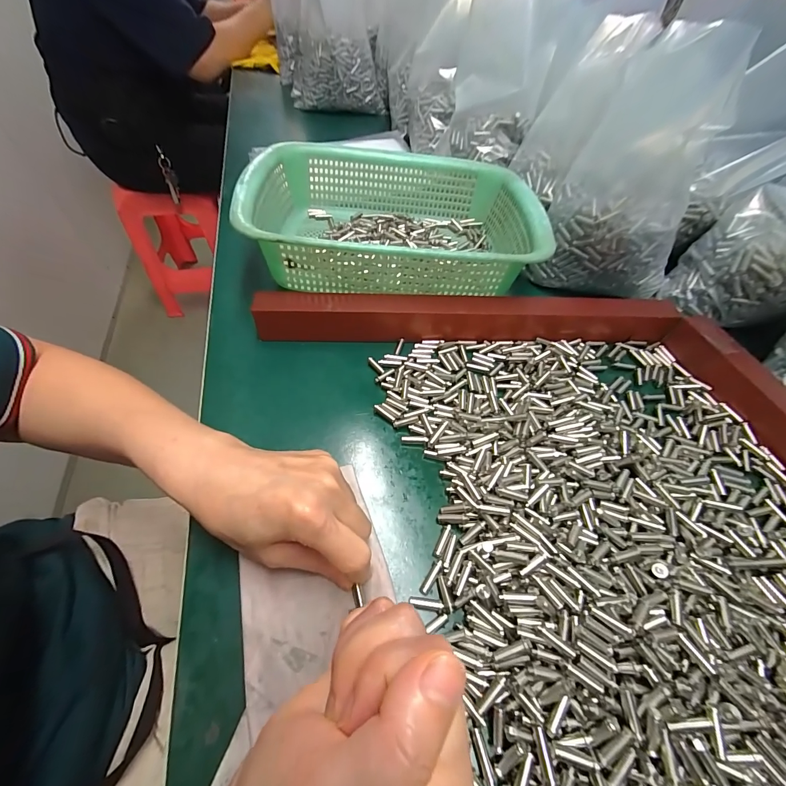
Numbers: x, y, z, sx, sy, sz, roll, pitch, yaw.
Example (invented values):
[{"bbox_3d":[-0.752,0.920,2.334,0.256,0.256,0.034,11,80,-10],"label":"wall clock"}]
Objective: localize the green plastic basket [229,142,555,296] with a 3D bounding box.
[{"bbox_3d":[0.002,-0.188,0.382,0.287,0.082,0.219,-1,54,-3],"label":"green plastic basket"}]

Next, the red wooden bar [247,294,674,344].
[{"bbox_3d":[0.072,-0.073,0.333,0.386,0.036,0.029,0,54,-3],"label":"red wooden bar"}]

